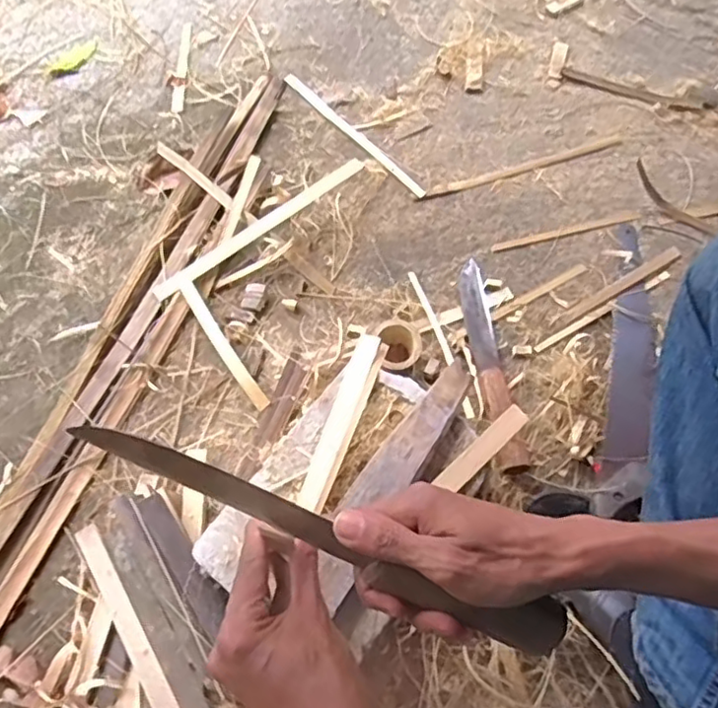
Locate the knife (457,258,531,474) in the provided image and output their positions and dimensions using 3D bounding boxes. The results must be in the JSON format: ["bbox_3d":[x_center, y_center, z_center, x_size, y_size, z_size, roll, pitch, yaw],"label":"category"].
[{"bbox_3d":[0.167,0.001,0.800,0.038,0.035,0.316,-5,63,-3],"label":"knife"}]

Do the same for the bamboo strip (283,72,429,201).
[{"bbox_3d":[-0.014,-0.360,0.999,0.022,0.012,0.340,-36,69,-17],"label":"bamboo strip"}]

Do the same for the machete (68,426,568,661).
[{"bbox_3d":[-0.016,0.102,0.357,0.298,0.022,0.029,26,65,-4],"label":"machete"}]

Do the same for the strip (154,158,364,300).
[{"bbox_3d":[-0.137,-0.183,0.882,0.348,0.010,0.018,-37,96,-14],"label":"strip"}]

